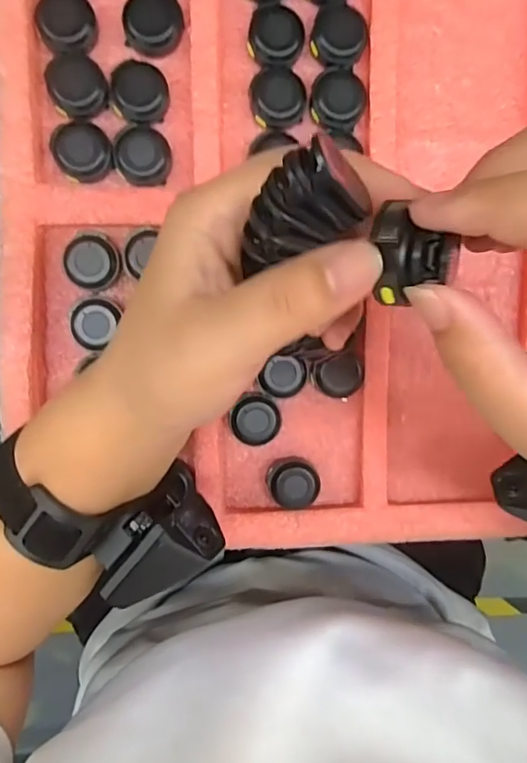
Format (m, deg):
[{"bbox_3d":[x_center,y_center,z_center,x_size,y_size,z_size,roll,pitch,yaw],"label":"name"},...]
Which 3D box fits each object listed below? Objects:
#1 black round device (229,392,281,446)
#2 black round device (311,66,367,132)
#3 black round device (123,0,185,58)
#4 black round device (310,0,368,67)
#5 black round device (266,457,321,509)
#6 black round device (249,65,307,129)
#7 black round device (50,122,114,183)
[{"bbox_3d":[-0.005,0.021,0.311,0.028,0.012,0.029,-1,98,-6],"label":"black round device"},{"bbox_3d":[0.040,-0.153,0.294,0.029,0.010,0.032,14,96,-8],"label":"black round device"},{"bbox_3d":[-0.057,-0.186,0.281,0.030,0.009,0.030,-1,98,-6],"label":"black round device"},{"bbox_3d":[0.040,-0.186,0.288,0.029,0.013,0.032,-7,99,-5],"label":"black round device"},{"bbox_3d":[0.017,0.059,0.317,0.029,0.015,0.025,-7,98,-5],"label":"black round device"},{"bbox_3d":[0.008,-0.153,0.291,0.030,0.012,0.029,-1,98,-6],"label":"black round device"},{"bbox_3d":[-0.095,-0.121,0.284,0.029,0.012,0.030,-1,98,-6],"label":"black round device"}]

